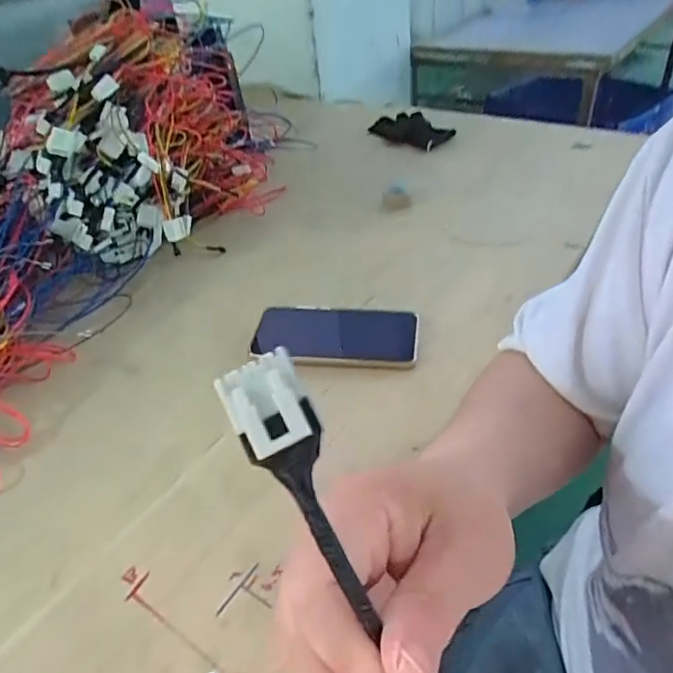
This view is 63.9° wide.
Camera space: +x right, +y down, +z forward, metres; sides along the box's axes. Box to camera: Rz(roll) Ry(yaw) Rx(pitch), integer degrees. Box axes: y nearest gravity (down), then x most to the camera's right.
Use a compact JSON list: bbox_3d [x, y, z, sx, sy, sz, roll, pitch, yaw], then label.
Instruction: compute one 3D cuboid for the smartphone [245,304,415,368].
[{"bbox_3d":[-0.001,-0.004,0.531,0.156,0.012,0.081,3,44,5],"label":"smartphone"}]

